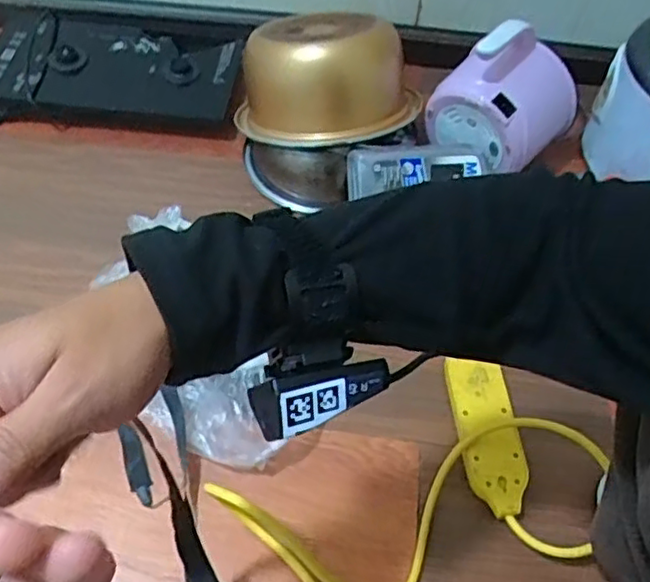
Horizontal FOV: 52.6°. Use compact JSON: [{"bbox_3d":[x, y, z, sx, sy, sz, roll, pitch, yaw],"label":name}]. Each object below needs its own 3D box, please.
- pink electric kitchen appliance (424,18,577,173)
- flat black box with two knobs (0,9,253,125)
[{"bbox_3d":[0.234,-0.253,0.827,0.153,0.161,0.123,-32,63,-23],"label":"pink electric kitchen appliance"},{"bbox_3d":[-0.313,-0.337,0.987,0.380,0.049,0.214,4,56,-1],"label":"flat black box with two knobs"}]

